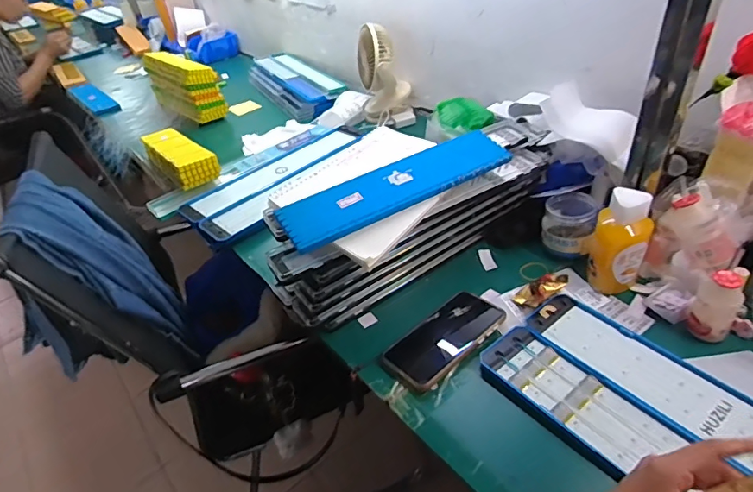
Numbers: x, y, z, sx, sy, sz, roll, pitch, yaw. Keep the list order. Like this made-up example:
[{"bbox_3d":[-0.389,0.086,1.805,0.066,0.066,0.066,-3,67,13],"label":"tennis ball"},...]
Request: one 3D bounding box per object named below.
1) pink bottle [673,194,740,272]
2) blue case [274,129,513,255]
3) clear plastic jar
[{"bbox_3d":[0.424,-0.019,0.622,0.049,0.103,0.055,-28,-1,-25],"label":"pink bottle"},{"bbox_3d":[0.034,-0.085,0.668,0.346,0.023,0.086,-24,42,-21],"label":"blue case"},{"bbox_3d":[0.296,-0.031,0.743,0.074,0.070,0.078,-4,39,3],"label":"clear plastic jar"}]

